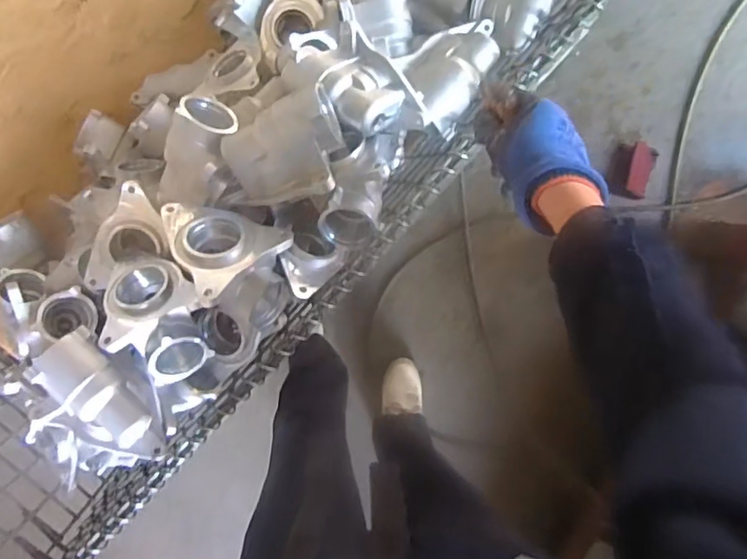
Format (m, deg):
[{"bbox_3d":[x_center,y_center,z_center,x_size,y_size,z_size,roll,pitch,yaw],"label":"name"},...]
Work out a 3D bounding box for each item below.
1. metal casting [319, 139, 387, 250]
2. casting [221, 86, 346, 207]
[{"bbox_3d":[-0.022,-0.106,0.707,0.072,0.066,0.135,13,96,-7],"label":"metal casting"},{"bbox_3d":[-0.109,-0.158,0.707,0.165,0.096,0.113,-21,111,26],"label":"casting"}]

